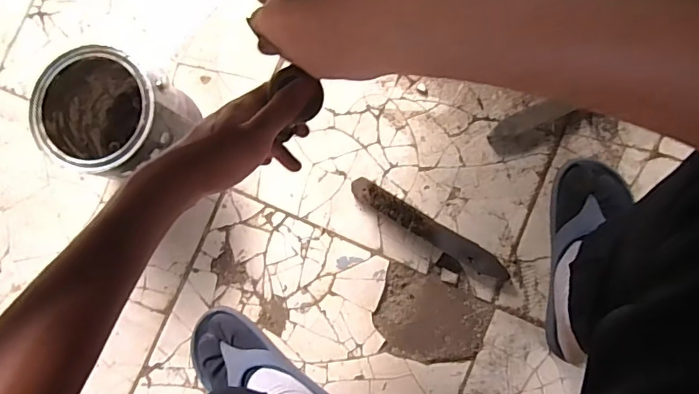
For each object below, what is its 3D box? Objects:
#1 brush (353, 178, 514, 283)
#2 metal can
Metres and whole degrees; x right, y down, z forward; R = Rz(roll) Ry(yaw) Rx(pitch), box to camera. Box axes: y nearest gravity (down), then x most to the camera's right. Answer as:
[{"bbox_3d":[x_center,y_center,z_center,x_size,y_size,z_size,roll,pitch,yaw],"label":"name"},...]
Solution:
[{"bbox_3d":[0.106,0.044,0.656,0.234,0.042,0.031,33,90,7],"label":"brush"},{"bbox_3d":[-0.299,-0.100,0.643,0.160,0.158,0.145,17,88,6],"label":"metal can"}]

